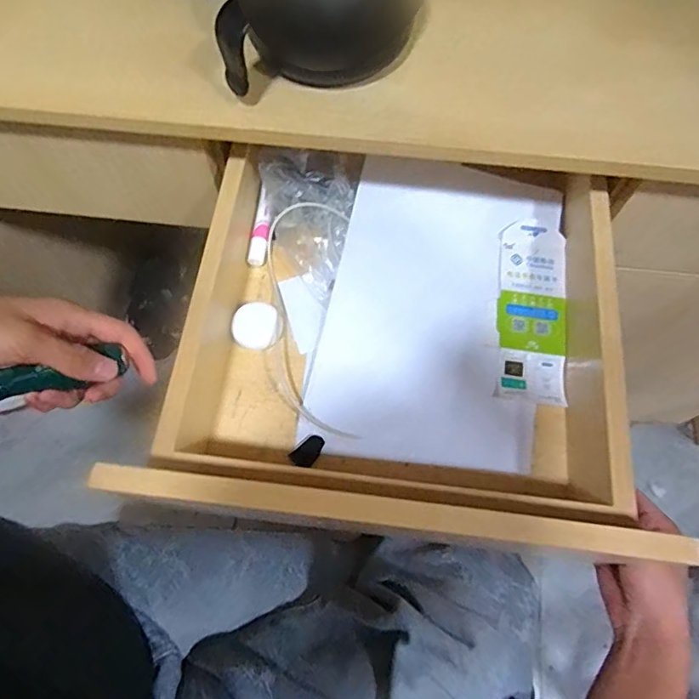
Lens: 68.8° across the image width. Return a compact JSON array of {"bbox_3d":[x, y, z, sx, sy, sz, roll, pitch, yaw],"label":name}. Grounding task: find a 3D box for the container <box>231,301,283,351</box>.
[{"bbox_3d":[-0.090,-0.023,0.496,0.047,0.019,0.042,-14,68,-6],"label":"container"}]

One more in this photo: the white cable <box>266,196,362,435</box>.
[{"bbox_3d":[-0.030,-0.034,0.489,0.084,0.031,0.239,-9,67,-4],"label":"white cable"}]

